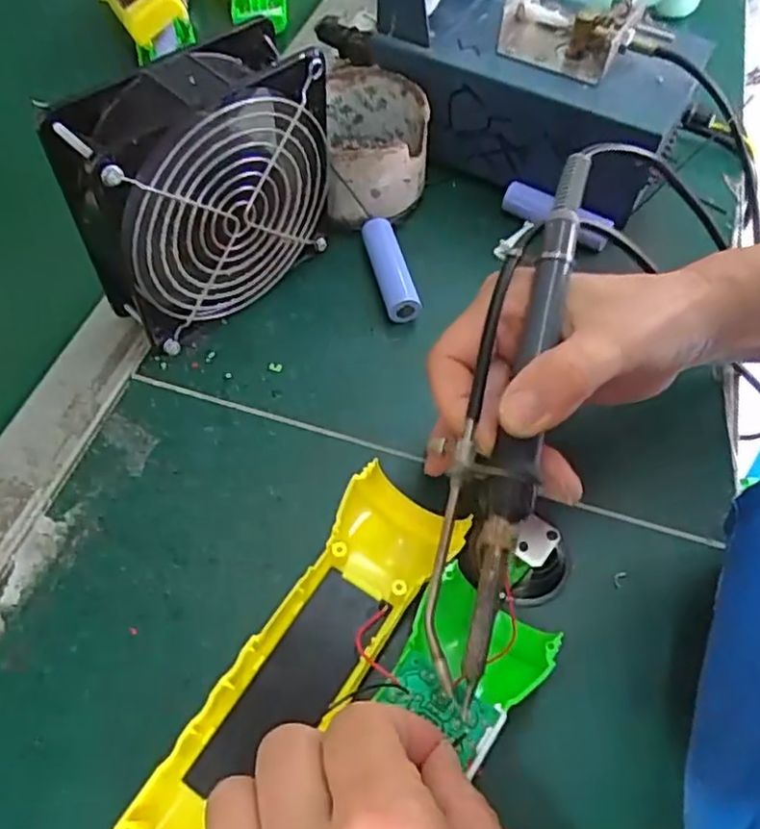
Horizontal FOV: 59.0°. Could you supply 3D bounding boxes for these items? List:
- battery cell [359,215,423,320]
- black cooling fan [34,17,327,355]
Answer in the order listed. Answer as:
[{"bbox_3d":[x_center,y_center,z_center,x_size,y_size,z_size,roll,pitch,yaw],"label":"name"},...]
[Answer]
[{"bbox_3d":[0.006,-0.081,0.373,0.017,0.018,0.065,-12,58,-10],"label":"battery cell"},{"bbox_3d":[-0.081,-0.102,0.321,0.116,0.122,0.049,-37,66,-23],"label":"black cooling fan"}]

